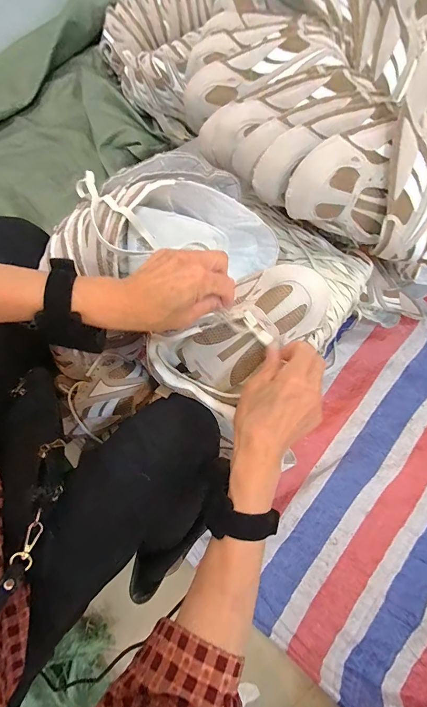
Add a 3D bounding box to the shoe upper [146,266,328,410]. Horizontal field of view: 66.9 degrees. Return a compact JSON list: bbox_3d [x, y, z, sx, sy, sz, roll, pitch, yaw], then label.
[{"bbox_3d":[0.033,-0.026,0.394,0.222,0.078,0.113,-32,77,7],"label":"shoe upper"}]

